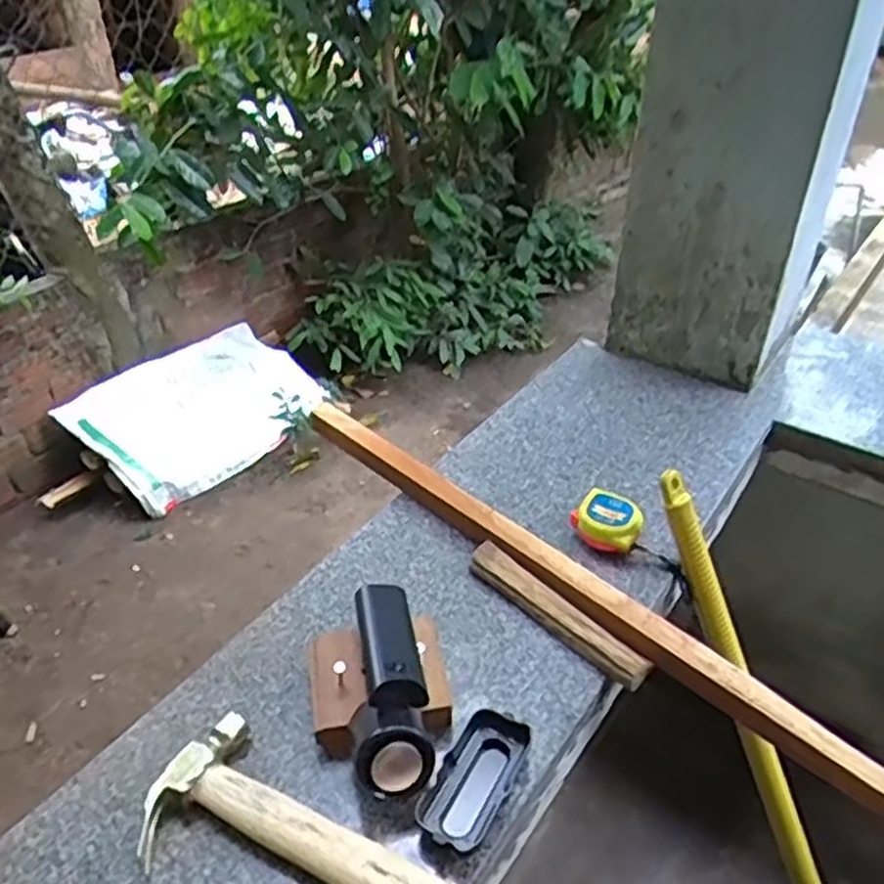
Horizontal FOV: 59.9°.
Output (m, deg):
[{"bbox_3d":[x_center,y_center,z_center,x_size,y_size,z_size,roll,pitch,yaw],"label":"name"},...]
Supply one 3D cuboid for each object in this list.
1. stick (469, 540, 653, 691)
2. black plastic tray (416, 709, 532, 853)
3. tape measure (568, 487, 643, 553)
[{"bbox_3d":[0.102,0.158,0.711,0.029,0.024,0.198,-29,46,-34],"label":"stick"},{"bbox_3d":[0.024,0.255,0.584,0.052,0.022,0.108,18,40,22],"label":"black plastic tray"},{"bbox_3d":[0.173,0.082,0.797,0.071,0.042,0.067,21,41,26],"label":"tape measure"}]

